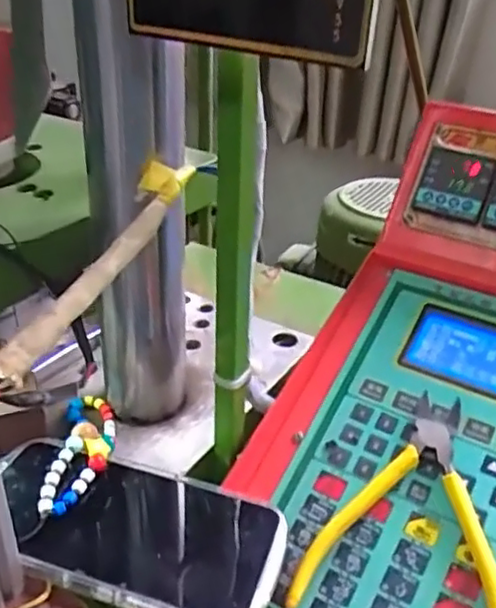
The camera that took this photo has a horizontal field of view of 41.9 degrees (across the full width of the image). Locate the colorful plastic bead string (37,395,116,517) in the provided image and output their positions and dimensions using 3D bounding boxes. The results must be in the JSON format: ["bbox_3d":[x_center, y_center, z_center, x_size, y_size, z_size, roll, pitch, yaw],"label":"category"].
[{"bbox_3d":[-0.098,0.085,0.387,0.033,0.023,0.105,-1,31,-3],"label":"colorful plastic bead string"}]

